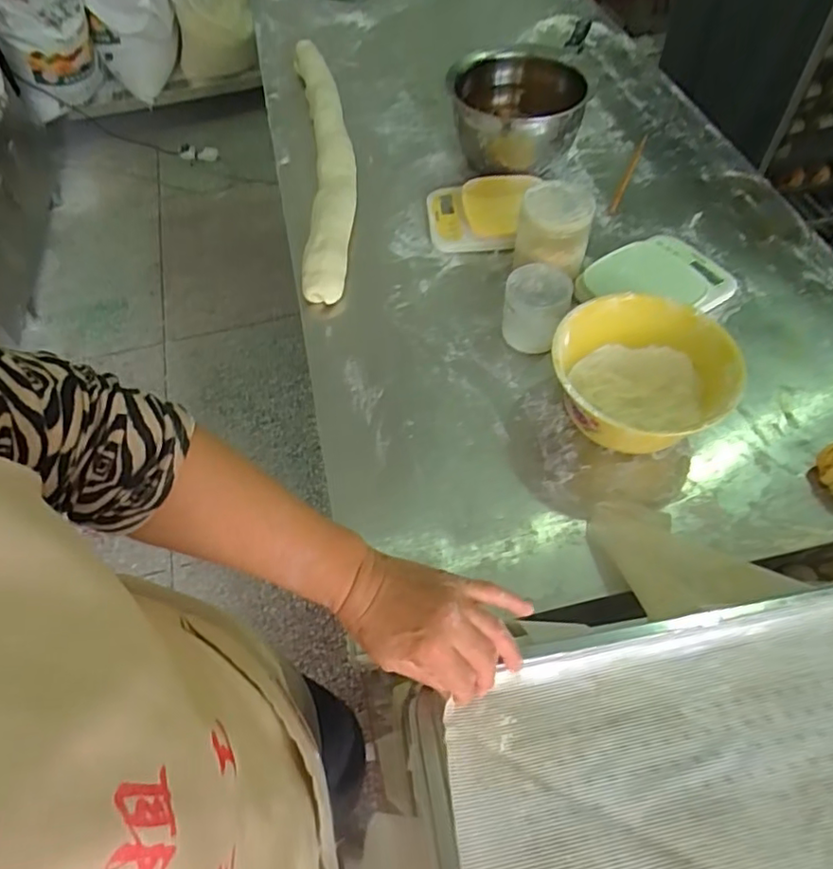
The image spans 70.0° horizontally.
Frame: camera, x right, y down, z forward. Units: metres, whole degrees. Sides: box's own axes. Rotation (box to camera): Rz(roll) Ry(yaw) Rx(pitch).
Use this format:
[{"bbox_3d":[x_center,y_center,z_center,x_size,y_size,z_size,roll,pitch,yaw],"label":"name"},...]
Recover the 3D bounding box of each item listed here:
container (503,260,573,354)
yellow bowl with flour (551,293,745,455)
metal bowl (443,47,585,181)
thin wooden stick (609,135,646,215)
[{"bbox_3d":[0.156,-0.164,0.784,0.084,0.087,0.081,-1,56,2],"label":"container"},{"bbox_3d":[0.262,-0.065,0.707,0.203,0.089,0.186,-1,56,2],"label":"yellow bowl with flour"},{"bbox_3d":[0.163,-0.541,1.008,0.211,0.121,0.211,-1,56,2],"label":"metal bowl"},{"bbox_3d":[0.361,-0.445,1.008,0.011,0.009,0.224,21,60,16],"label":"thin wooden stick"}]

